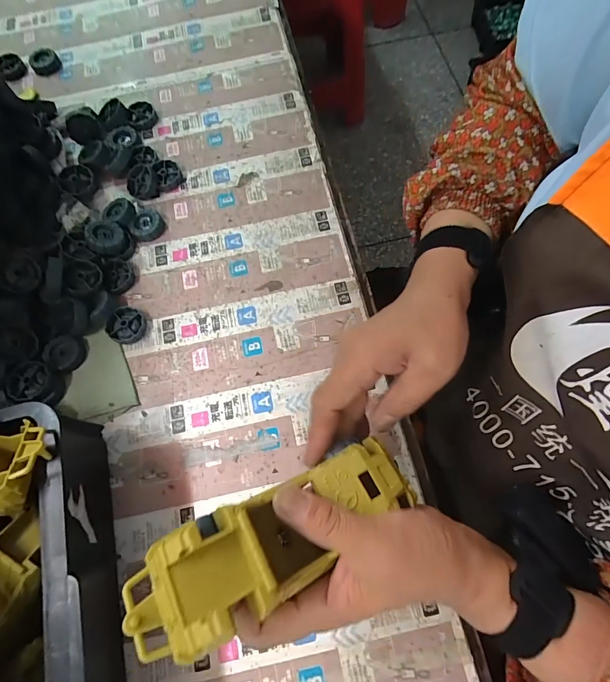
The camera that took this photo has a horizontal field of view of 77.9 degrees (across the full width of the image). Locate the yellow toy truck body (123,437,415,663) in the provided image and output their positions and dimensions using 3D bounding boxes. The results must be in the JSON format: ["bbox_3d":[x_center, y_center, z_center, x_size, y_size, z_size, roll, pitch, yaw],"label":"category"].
[{"bbox_3d":[-0.009,0.106,0.214,0.169,0.048,0.052,-17,70,-35],"label":"yellow toy truck body"}]

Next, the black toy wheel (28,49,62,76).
[{"bbox_3d":[-0.354,-0.381,0.513,0.037,0.013,0.040,-1,72,2],"label":"black toy wheel"}]

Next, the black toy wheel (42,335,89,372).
[{"bbox_3d":[-0.248,0.013,0.388,0.036,0.015,0.036,-1,72,2],"label":"black toy wheel"}]

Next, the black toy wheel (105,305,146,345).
[{"bbox_3d":[-0.187,-0.016,0.395,0.037,0.015,0.038,-1,72,2],"label":"black toy wheel"}]

